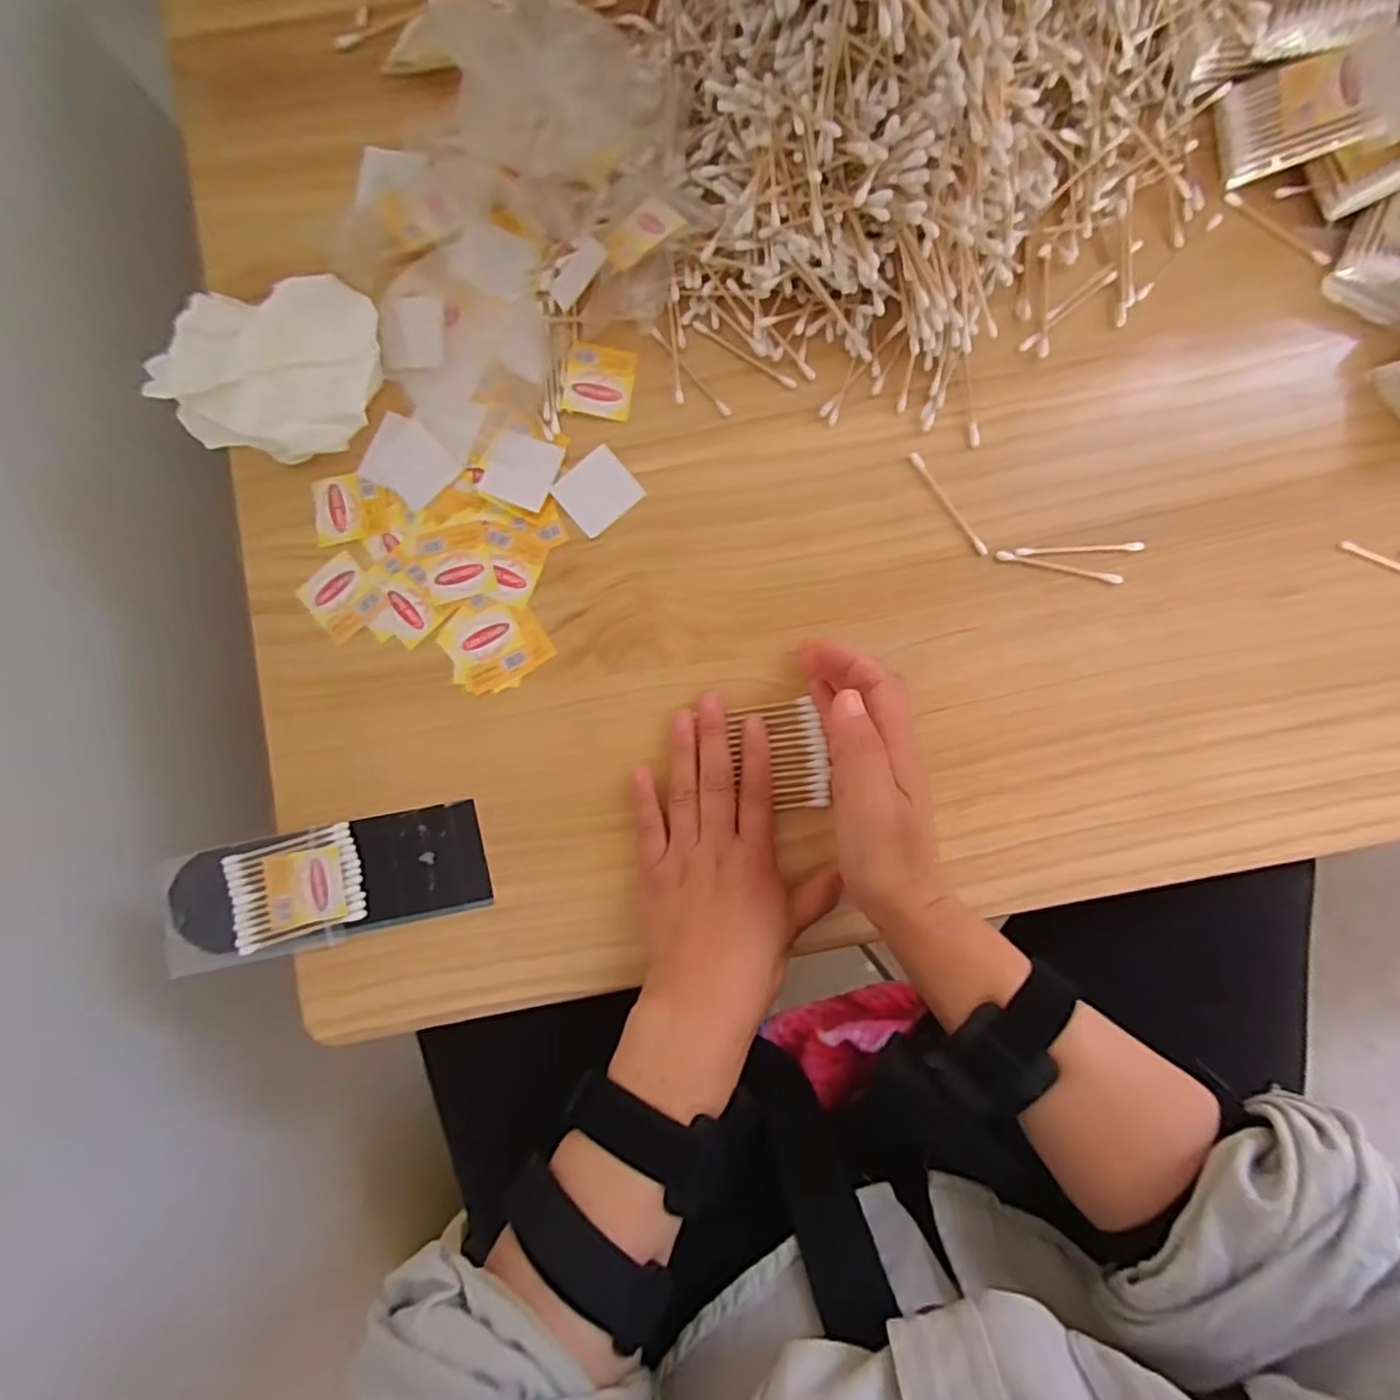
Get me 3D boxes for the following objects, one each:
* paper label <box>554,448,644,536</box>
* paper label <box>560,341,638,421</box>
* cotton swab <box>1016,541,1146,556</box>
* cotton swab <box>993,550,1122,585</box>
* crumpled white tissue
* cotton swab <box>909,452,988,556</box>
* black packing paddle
[{"bbox_3d":[-0.059,-0.120,0.377,0.042,0.004,0.037,-42,86,-3],"label":"paper label"},{"bbox_3d":[-0.059,-0.186,0.382,0.039,0.004,0.042,8,85,1],"label":"paper label"},{"bbox_3d":[0.215,-0.086,0.372,0.071,0.005,0.006,-2,85,0],"label":"cotton swab"},{"bbox_3d":[0.204,-0.076,0.372,0.072,0.004,0.006,12,85,1],"label":"cotton swab"},{"bbox_3d":[-0.240,-0.184,0.368,0.122,0.036,0.104,-10,85,-1],"label":"crumpled white tissue"},{"bbox_3d":[0.143,-0.113,0.378,0.007,0.004,0.071,-34,86,-3],"label":"cotton swab"},{"bbox_3d":[-0.202,0.100,0.362,0.168,0.010,0.060,-11,85,-1],"label":"black packing paddle"}]

